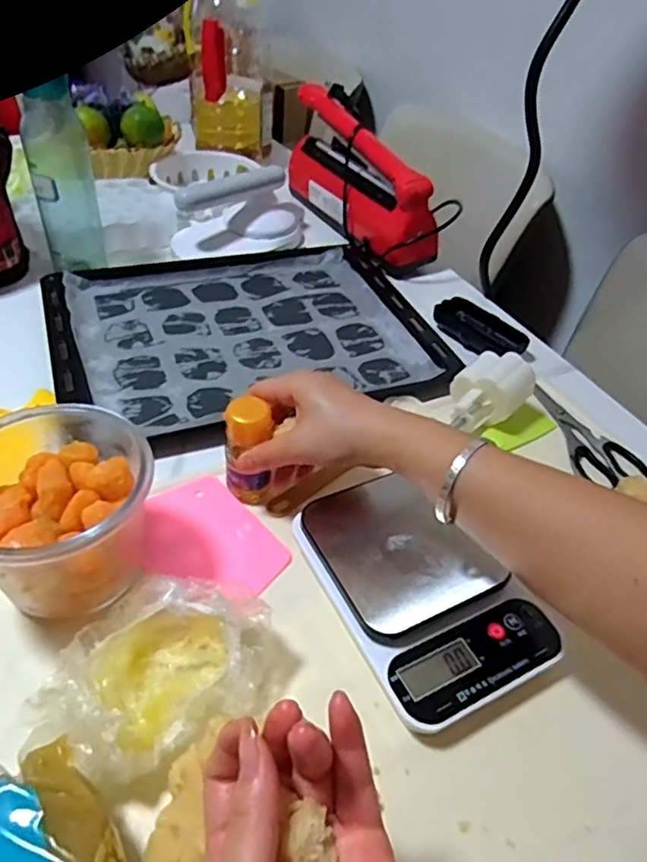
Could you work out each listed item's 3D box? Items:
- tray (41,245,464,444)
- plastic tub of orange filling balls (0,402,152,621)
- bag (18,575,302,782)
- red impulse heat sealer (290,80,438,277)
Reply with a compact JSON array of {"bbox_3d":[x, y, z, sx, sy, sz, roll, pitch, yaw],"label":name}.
[{"bbox_3d":[-0.087,-0.119,0.672,0.394,0.024,0.310,-10,46,-16],"label":"tray"},{"bbox_3d":[-0.173,0.061,0.402,0.120,0.114,0.114,-31,54,-32],"label":"plastic tub of orange filling balls"},{"bbox_3d":[-0.097,0.142,0.366,0.152,0.062,0.092,-25,52,-28],"label":"bag"},{"bbox_3d":[0.042,-0.357,0.835,0.071,0.135,0.306,-21,50,-25],"label":"red impulse heat sealer"}]

